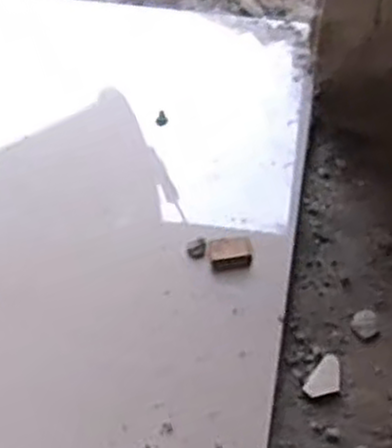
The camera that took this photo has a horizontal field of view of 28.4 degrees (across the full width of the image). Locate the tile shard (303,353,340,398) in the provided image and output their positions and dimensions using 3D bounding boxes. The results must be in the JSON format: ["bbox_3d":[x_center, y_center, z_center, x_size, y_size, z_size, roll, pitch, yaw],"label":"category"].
[{"bbox_3d":[0.113,0.134,0.669,0.025,0.004,0.043,33,70,17],"label":"tile shard"}]

